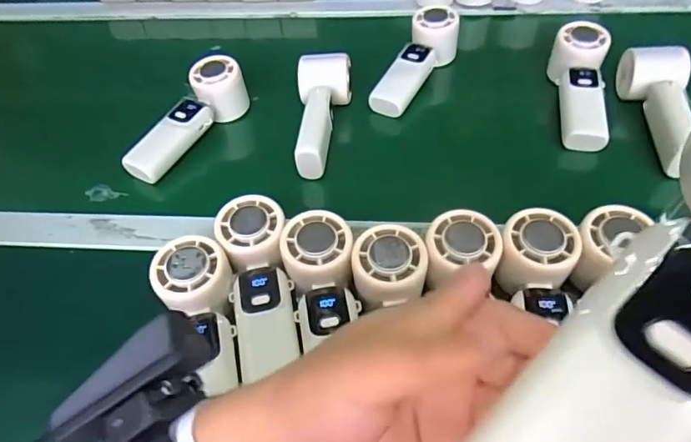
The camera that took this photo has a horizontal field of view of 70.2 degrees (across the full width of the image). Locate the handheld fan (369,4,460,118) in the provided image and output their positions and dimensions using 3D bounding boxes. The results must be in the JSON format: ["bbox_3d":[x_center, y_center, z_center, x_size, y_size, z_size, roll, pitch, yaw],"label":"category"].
[{"bbox_3d":[0.083,-0.187,0.583,0.056,0.047,0.163,24,68,24],"label":"handheld fan"}]

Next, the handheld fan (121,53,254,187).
[{"bbox_3d":[-0.176,-0.113,0.530,0.048,0.052,0.158,27,57,23],"label":"handheld fan"}]

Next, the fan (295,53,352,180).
[{"bbox_3d":[-0.027,-0.116,0.520,0.056,0.045,0.150,2,50,5],"label":"fan"}]

